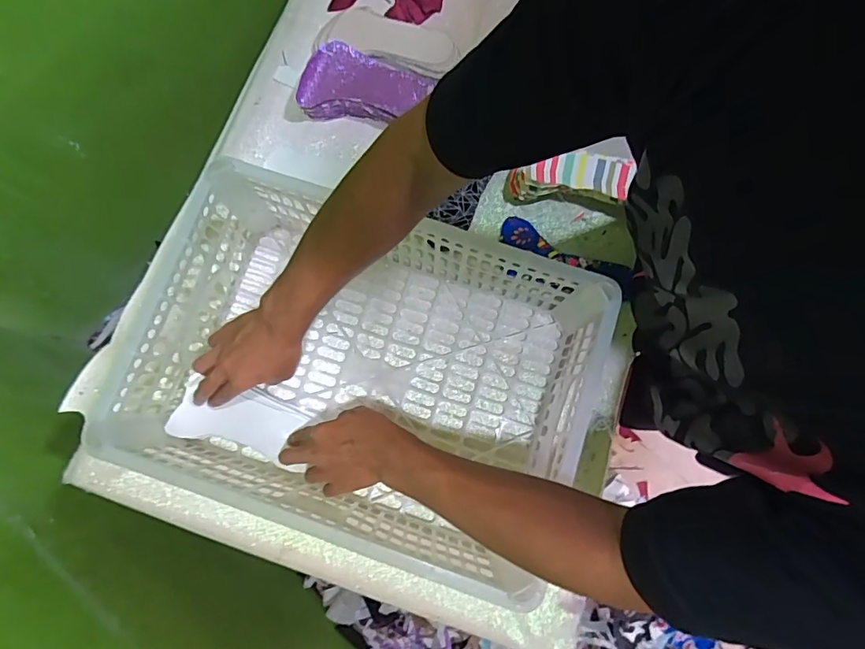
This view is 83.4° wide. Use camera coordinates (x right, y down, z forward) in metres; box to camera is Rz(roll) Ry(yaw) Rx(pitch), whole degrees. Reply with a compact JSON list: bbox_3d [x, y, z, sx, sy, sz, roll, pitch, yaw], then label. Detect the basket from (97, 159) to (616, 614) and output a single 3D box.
[{"bbox_3d":[-0.070,0.050,0.529,0.439,0.144,0.314,19,79,5],"label":"basket"}]

